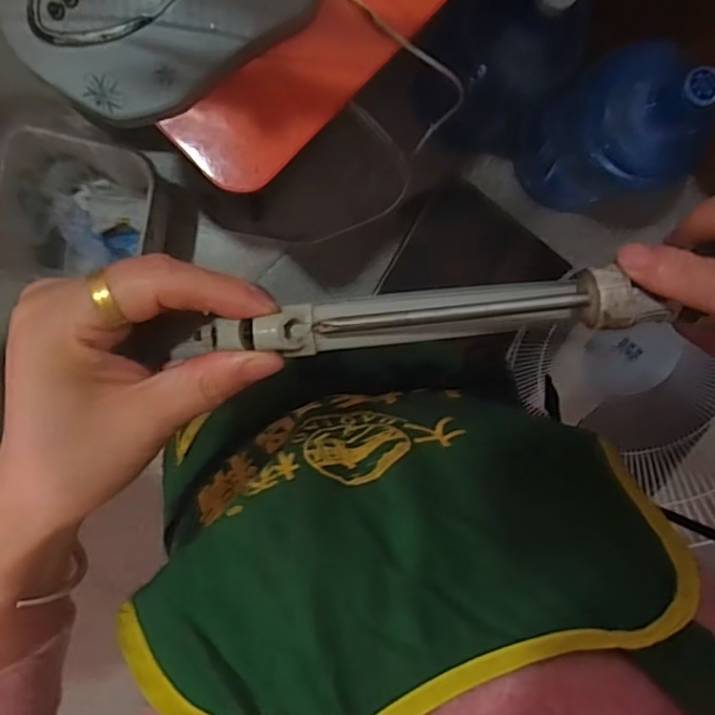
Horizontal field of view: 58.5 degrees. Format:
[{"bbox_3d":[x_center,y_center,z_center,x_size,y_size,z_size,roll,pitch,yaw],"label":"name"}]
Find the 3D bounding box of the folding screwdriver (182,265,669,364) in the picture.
[{"bbox_3d":[0.021,-0.014,0.230,0.168,0.020,0.020,-5,97,1],"label":"folding screwdriver"}]

